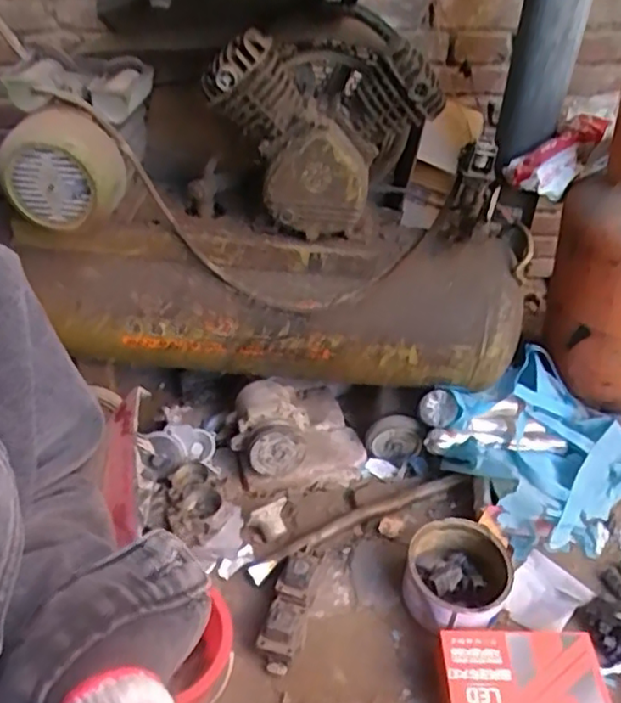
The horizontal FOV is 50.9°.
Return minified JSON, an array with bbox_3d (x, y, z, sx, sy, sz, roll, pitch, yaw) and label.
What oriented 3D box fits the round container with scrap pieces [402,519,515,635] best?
[{"bbox_3d":[0.220,0.338,0.979,0.148,0.080,0.161,-2,34,1],"label":"round container with scrap pieces"}]

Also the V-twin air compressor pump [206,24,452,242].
[{"bbox_3d":[0.015,-0.336,0.988,0.291,0.264,0.231,-2,39,-3],"label":"V-twin air compressor pump"}]

